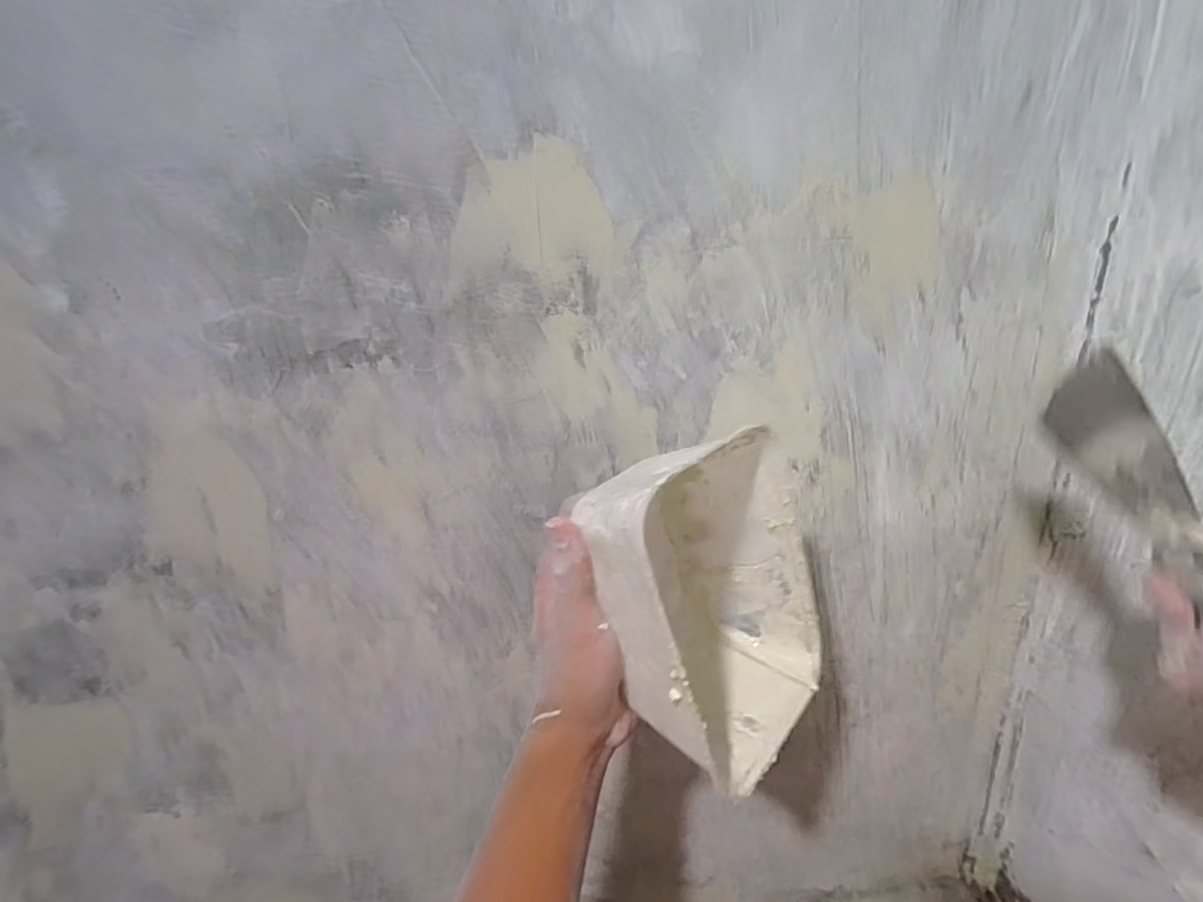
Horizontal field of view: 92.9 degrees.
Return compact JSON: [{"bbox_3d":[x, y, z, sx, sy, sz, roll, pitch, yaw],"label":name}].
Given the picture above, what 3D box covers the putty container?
[{"bbox_3d":[0.055,0.078,0.311,0.101,0.162,0.118,10,21,34],"label":"putty container"}]

